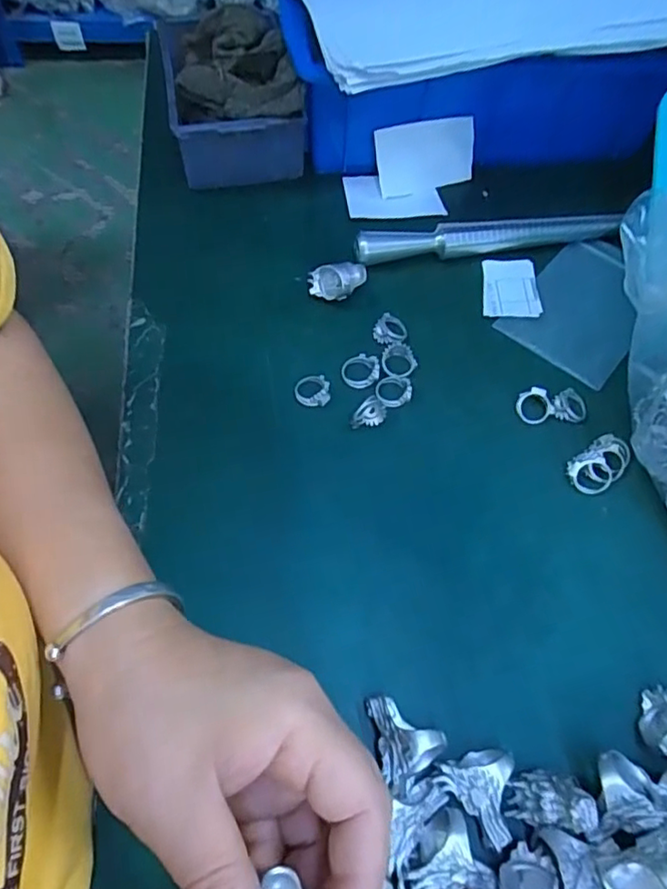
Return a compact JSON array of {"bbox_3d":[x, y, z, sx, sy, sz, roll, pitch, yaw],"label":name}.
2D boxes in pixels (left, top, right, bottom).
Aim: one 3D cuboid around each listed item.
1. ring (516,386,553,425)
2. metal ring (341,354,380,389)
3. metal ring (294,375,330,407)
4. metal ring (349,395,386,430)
[{"bbox_3d":[0.123,-0.024,0.351,0.021,0.009,0.020,1,61,-2],"label":"ring"},{"bbox_3d":[0.017,-0.047,0.360,0.023,0.005,0.022,1,61,-2],"label":"metal ring"},{"bbox_3d":[-0.013,-0.034,0.355,0.021,0.007,0.021,-1,62,-4],"label":"metal ring"},{"bbox_3d":[0.021,-0.018,0.347,0.023,0.008,0.015,-36,69,-20],"label":"metal ring"}]

